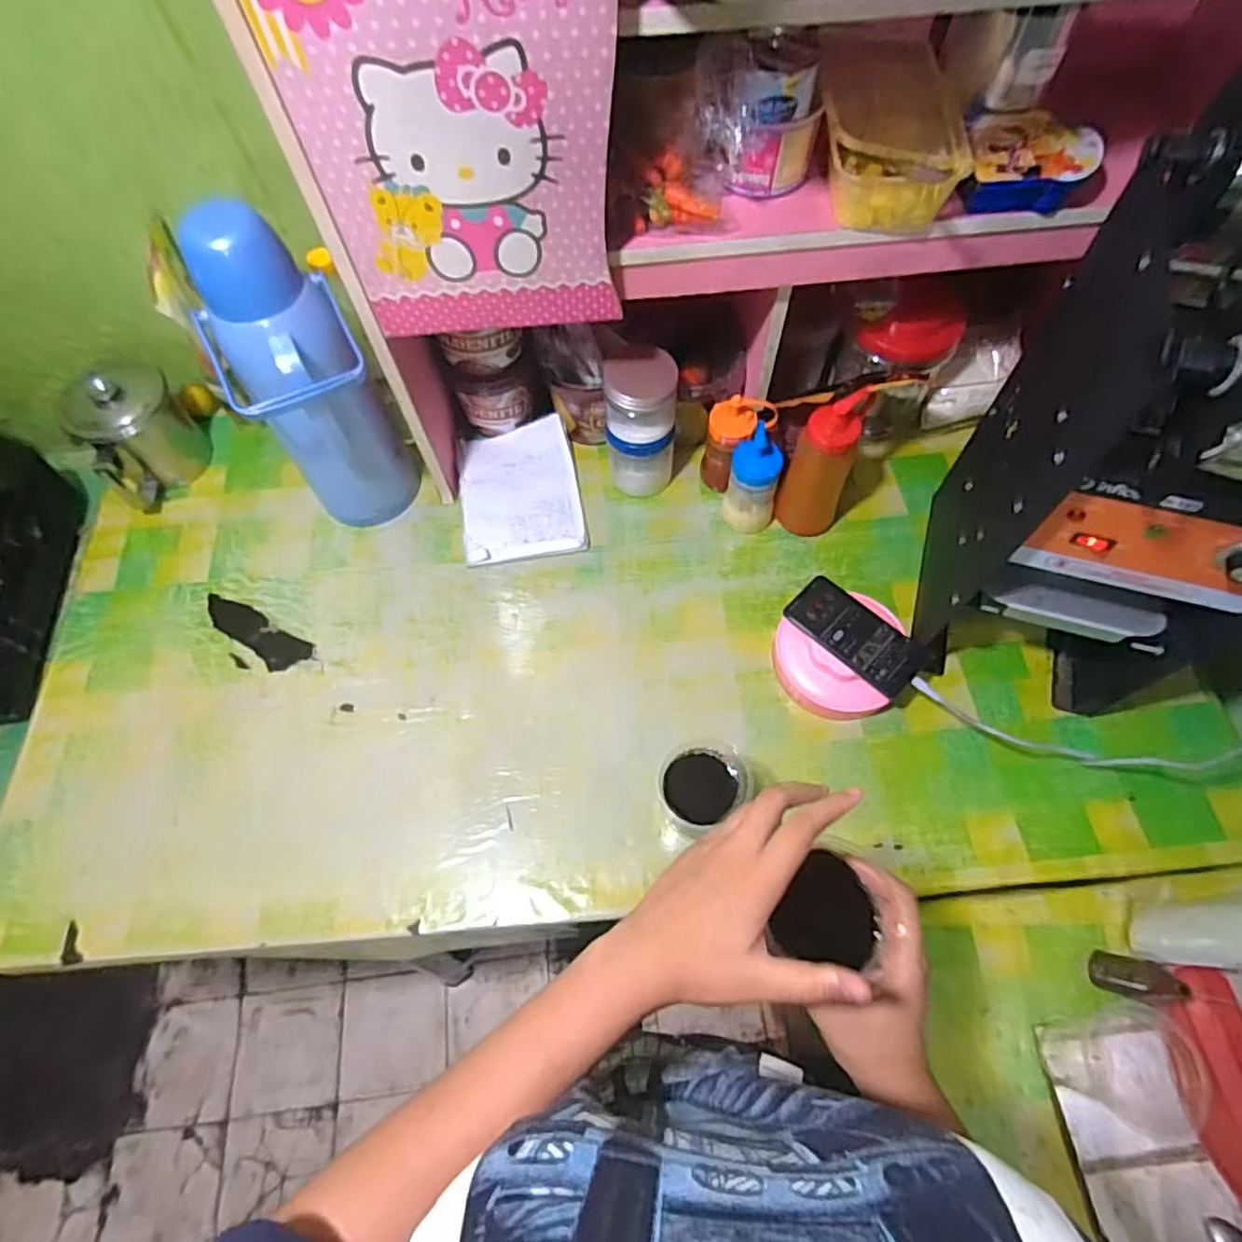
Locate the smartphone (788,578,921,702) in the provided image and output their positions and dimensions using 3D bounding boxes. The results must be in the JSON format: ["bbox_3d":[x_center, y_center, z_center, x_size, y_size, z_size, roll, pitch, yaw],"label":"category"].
[{"bbox_3d":[0.260,0.013,0.731,0.147,0.012,0.073,40,71,19],"label":"smartphone"}]

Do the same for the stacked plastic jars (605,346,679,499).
[{"bbox_3d":[0.025,-0.246,0.829,0.085,0.184,0.073,-1,64,1],"label":"stacked plastic jars"}]

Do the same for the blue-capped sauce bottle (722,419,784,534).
[{"bbox_3d":[0.169,-0.177,0.831,0.066,0.127,0.079,16,66,9],"label":"blue-capped sauce bottle"}]

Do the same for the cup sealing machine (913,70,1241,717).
[{"bbox_3d":[0.468,-0.119,0.565,0.245,0.521,0.286,16,66,9],"label":"cup sealing machine"}]

